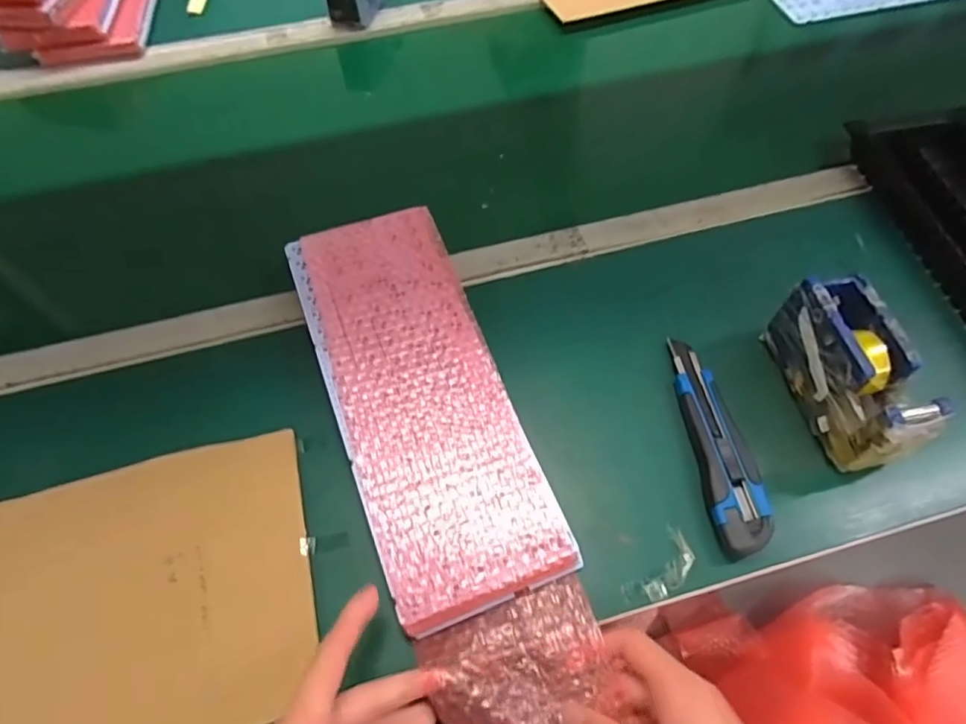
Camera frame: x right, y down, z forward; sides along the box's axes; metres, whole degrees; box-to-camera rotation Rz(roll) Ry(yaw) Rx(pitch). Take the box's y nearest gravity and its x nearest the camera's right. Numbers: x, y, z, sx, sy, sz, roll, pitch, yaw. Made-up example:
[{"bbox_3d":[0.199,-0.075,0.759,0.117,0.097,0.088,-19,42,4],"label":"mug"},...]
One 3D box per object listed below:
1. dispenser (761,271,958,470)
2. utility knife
[{"bbox_3d":[0.274,0.009,0.438,0.047,0.082,0.131,-11,59,-5],"label":"dispenser"},{"bbox_3d":[0.177,0.056,0.448,0.038,0.018,0.177,-6,58,-2],"label":"utility knife"}]

